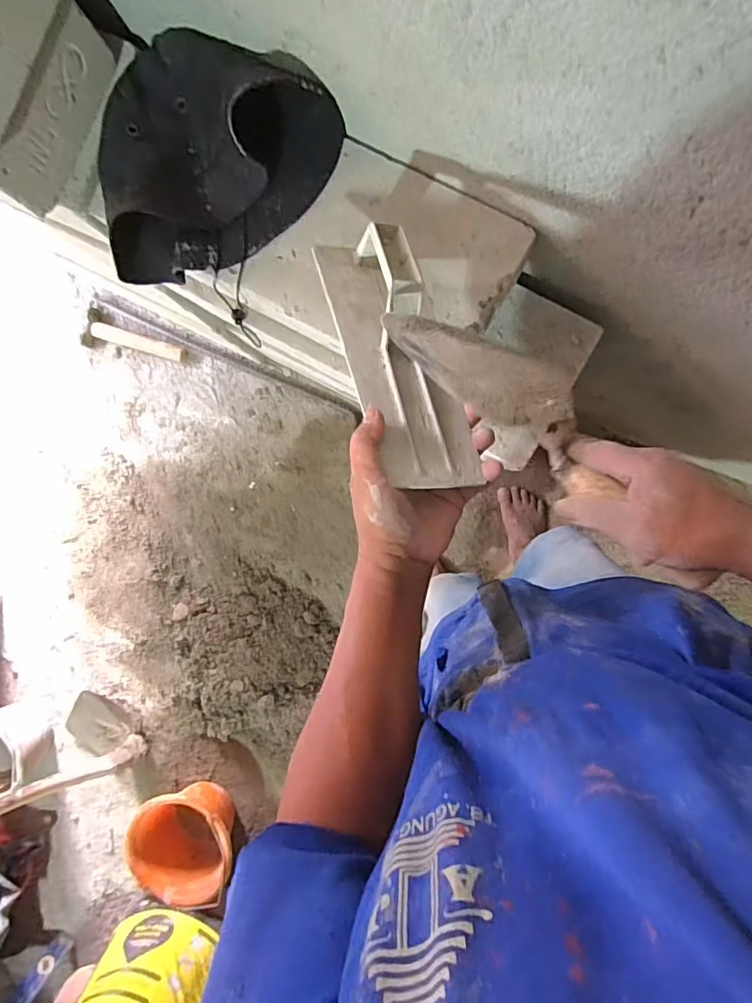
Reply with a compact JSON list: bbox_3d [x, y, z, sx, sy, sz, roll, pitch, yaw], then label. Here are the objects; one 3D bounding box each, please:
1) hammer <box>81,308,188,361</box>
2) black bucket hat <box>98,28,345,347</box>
[{"bbox_3d":[-0.607,-0.412,1.300,0.277,0.039,0.095,15,95,6],"label":"hammer"},{"bbox_3d":[-0.186,-0.345,0.556,0.236,0.079,0.248,22,95,5],"label":"black bucket hat"}]

